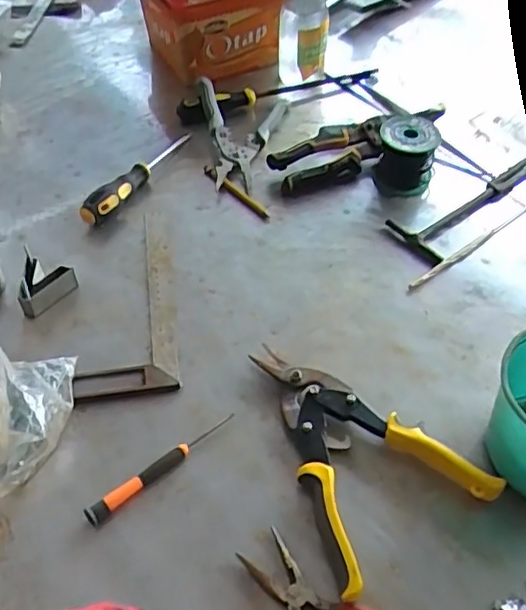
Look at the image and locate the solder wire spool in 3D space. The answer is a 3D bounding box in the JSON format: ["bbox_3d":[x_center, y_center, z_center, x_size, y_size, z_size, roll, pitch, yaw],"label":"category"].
[{"bbox_3d":[0.176,-0.189,0.760,0.069,0.067,0.086,10,51,7],"label":"solder wire spool"}]

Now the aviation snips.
[{"bbox_3d":[0.077,0.109,0.532,0.145,0.026,0.224,-21,53,-18],"label":"aviation snips"}]

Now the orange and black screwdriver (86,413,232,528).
[{"bbox_3d":[-0.083,0.135,0.519,0.142,0.011,0.015,-31,57,-24],"label":"orange and black screwdriver"}]

